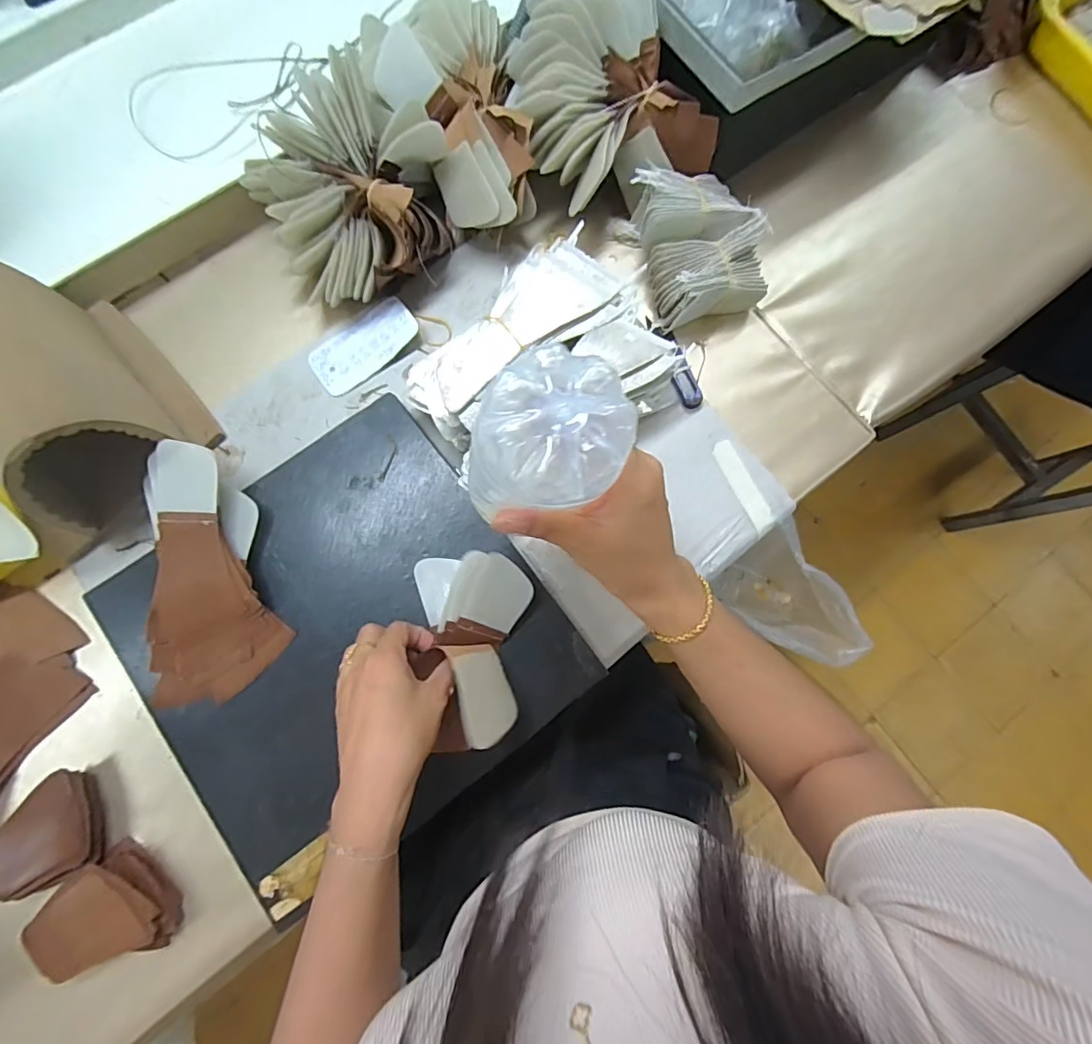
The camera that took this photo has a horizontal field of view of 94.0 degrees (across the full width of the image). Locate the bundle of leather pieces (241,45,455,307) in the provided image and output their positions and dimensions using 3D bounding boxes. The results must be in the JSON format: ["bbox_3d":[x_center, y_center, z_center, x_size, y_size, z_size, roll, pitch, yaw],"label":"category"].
[{"bbox_3d":[-0.166,-0.286,0.438,0.157,0.098,0.153,0,80,-2],"label":"bundle of leather pieces"}]

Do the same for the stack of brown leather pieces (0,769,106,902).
[{"bbox_3d":[-0.388,0.240,0.392,0.078,0.025,0.071,-22,82,-5],"label":"stack of brown leather pieces"}]

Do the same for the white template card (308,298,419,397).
[{"bbox_3d":[-0.169,-0.165,0.475,0.103,0.005,0.055,-38,80,-1],"label":"white template card"}]

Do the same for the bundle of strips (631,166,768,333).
[{"bbox_3d":[0.142,-0.256,0.466,0.103,0.054,0.133,-17,84,-5],"label":"bundle of strips"}]

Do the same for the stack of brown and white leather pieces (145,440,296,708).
[{"bbox_3d":[-0.261,0.041,0.398,0.099,0.031,0.197,-1,80,-2],"label":"stack of brown and white leather pieces"}]

